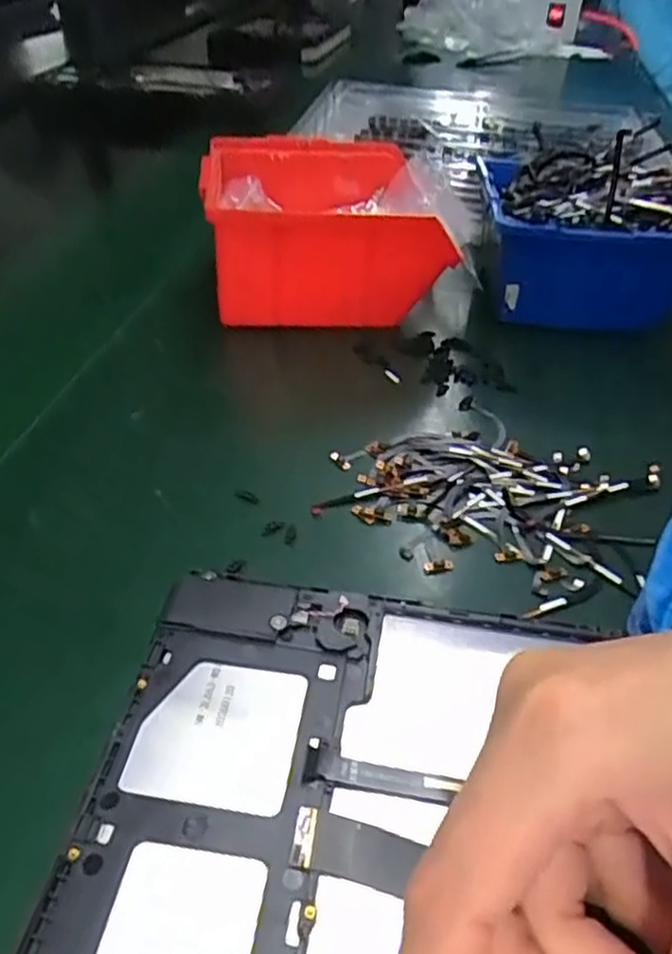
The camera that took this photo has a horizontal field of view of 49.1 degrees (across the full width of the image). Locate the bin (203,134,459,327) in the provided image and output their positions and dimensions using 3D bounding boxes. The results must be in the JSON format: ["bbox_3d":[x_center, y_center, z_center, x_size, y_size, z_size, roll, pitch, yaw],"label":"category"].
[{"bbox_3d":[-0.004,-0.144,0.437,0.135,0.073,0.127,-3,39,-6],"label":"bin"}]

